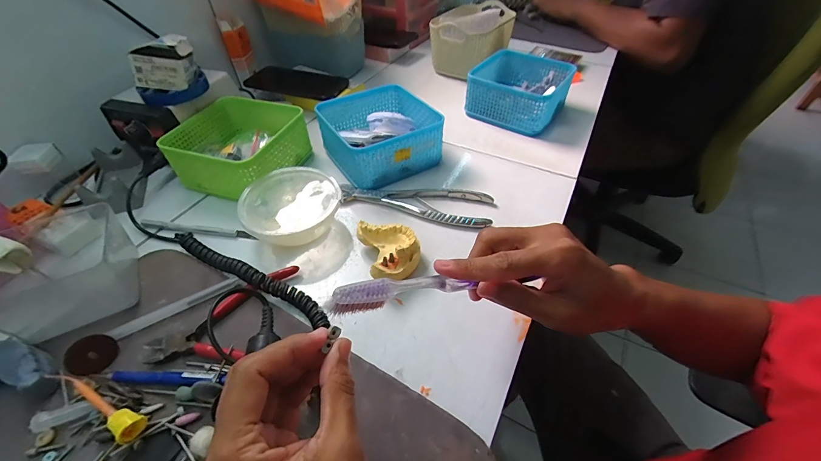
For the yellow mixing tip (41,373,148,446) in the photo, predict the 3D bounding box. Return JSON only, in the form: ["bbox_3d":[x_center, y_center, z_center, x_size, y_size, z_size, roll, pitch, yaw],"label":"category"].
[{"bbox_3d":[-0.231,0.126,0.255,0.089,0.016,0.017,19,50,17],"label":"yellow mixing tip"}]

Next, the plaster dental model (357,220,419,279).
[{"bbox_3d":[-0.019,0.020,0.346,0.052,0.028,0.072,-16,48,-14],"label":"plaster dental model"}]

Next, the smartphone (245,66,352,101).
[{"bbox_3d":[-0.195,-0.245,0.576,0.181,0.015,0.080,15,48,14],"label":"smartphone"}]

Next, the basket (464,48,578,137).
[{"bbox_3d":[0.175,-0.221,0.551,0.125,0.070,0.135,28,53,24],"label":"basket"}]

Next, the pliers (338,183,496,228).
[{"bbox_3d":[0.003,-0.036,0.417,0.183,0.011,0.056,10,47,10],"label":"pliers"}]

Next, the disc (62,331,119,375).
[{"bbox_3d":[-0.250,0.097,0.273,0.004,0.030,0.030,-12,38,31],"label":"disc"}]

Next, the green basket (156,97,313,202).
[{"bbox_3d":[-0.215,-0.111,0.445,0.132,0.059,0.133,13,48,13],"label":"green basket"}]

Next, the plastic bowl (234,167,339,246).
[{"bbox_3d":[-0.131,-0.024,0.381,0.100,0.039,0.098,0,47,0],"label":"plastic bowl"}]

